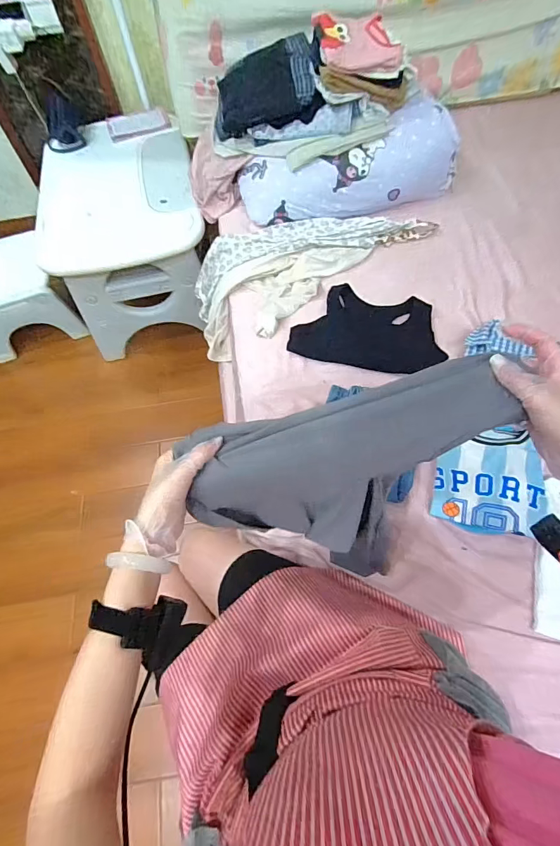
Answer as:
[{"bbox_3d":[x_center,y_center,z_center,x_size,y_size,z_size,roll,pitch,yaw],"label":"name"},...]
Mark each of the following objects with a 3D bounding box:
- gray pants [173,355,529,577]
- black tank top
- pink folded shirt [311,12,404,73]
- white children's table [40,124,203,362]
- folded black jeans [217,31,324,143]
[{"bbox_3d":[0.068,0.084,0.522,0.339,0.308,0.144,-6,61,0],"label":"gray pants"},{"bbox_3d":[0.200,-0.212,0.908,0.316,0.033,0.195,13,63,10],"label":"black tank top"},{"bbox_3d":[0.173,-0.867,0.909,0.175,0.060,0.165,-9,61,-2],"label":"pink folded shirt"},{"bbox_3d":[-0.499,-0.638,1.408,0.459,0.407,0.630,-14,62,-4],"label":"white children's table"},{"bbox_3d":[-0.037,-0.821,1.005,0.256,0.144,0.184,-6,61,0],"label":"folded black jeans"}]

